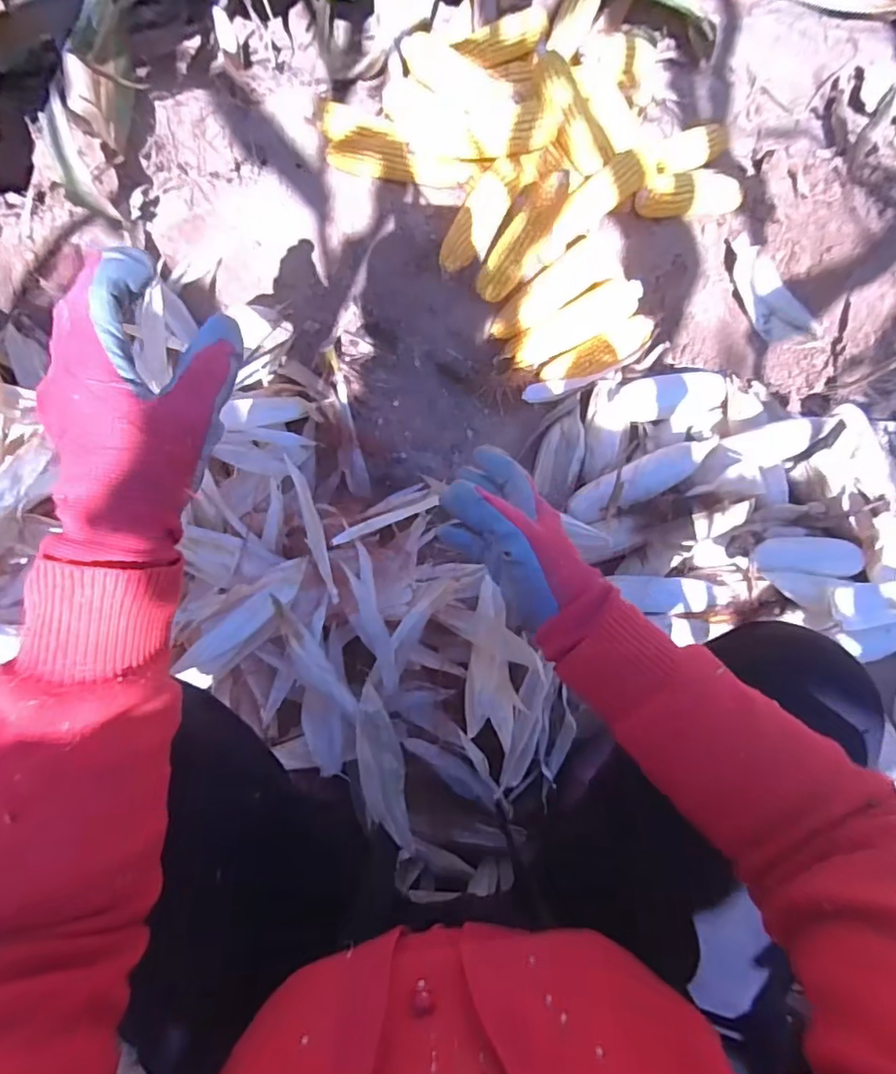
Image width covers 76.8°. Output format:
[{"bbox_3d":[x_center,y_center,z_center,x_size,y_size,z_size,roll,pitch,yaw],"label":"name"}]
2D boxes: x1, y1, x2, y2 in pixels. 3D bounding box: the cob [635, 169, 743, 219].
[{"bbox_3d":[0.353,-0.493,0.811,0.178,0.055,0.055,-20,77,-25],"label":"cob"}]

